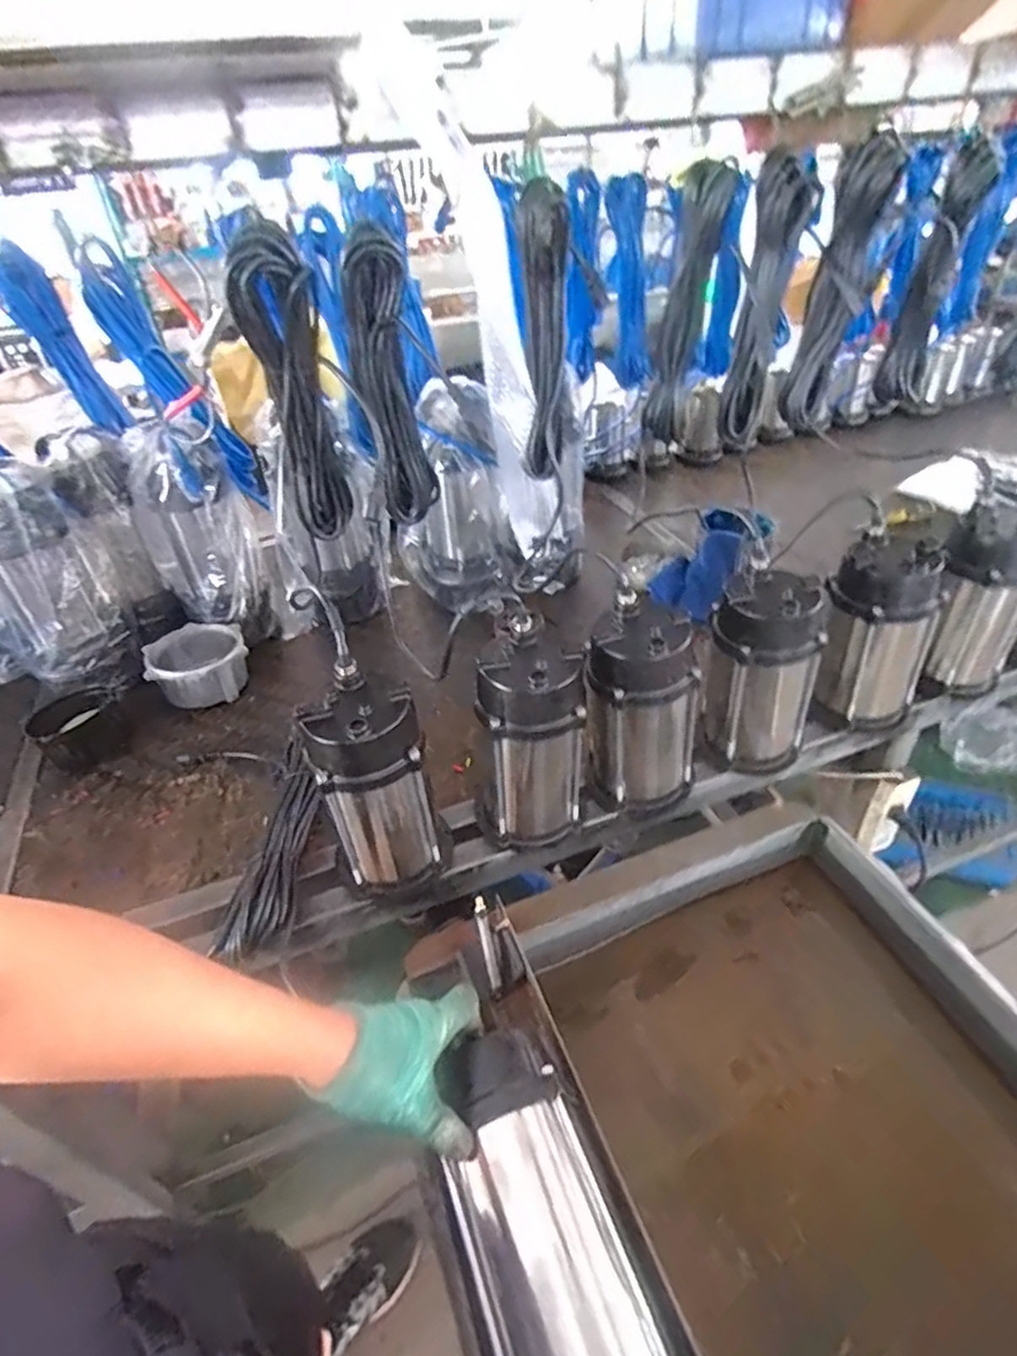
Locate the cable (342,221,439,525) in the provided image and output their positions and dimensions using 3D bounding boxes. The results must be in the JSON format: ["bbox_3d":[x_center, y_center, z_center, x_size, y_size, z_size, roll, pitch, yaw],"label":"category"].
[{"bbox_3d":[-0.148,-0.355,0.835,0.091,0.330,0.053,-11,39,-8],"label":"cable"}]

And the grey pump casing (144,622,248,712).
[{"bbox_3d":[-0.521,-0.021,1.112,0.154,0.074,0.148,-21,42,-20],"label":"grey pump casing"}]

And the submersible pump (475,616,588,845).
[{"bbox_3d":[0.023,0.078,0.784,0.122,0.245,0.108,-9,39,-5],"label":"submersible pump"}]

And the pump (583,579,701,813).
[{"bbox_3d":[0.155,0.047,0.810,0.114,0.256,0.116,-23,42,-21],"label":"pump"}]

